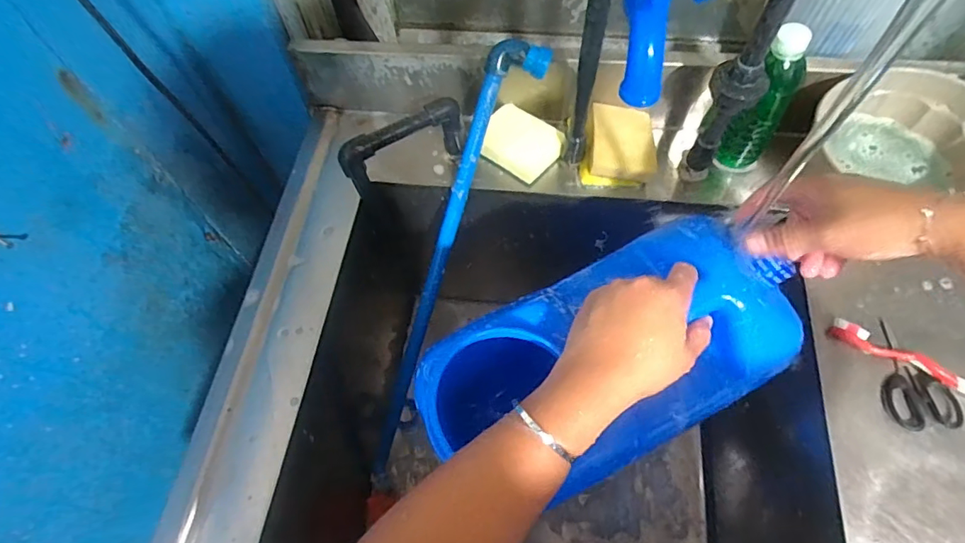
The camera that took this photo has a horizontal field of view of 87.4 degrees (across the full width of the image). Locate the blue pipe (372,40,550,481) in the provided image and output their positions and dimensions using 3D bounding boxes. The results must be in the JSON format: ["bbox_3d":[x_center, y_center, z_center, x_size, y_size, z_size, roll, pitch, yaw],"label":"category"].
[{"bbox_3d":[-0.052,0.019,0.660,0.073,0.032,0.610,23,107,15],"label":"blue pipe"}]

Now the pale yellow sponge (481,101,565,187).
[{"bbox_3d":[0.048,-0.163,0.641,0.098,0.020,0.077,33,86,6],"label":"pale yellow sponge"}]

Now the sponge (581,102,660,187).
[{"bbox_3d":[0.168,-0.156,0.619,0.092,0.042,0.097,9,63,9],"label":"sponge"}]

